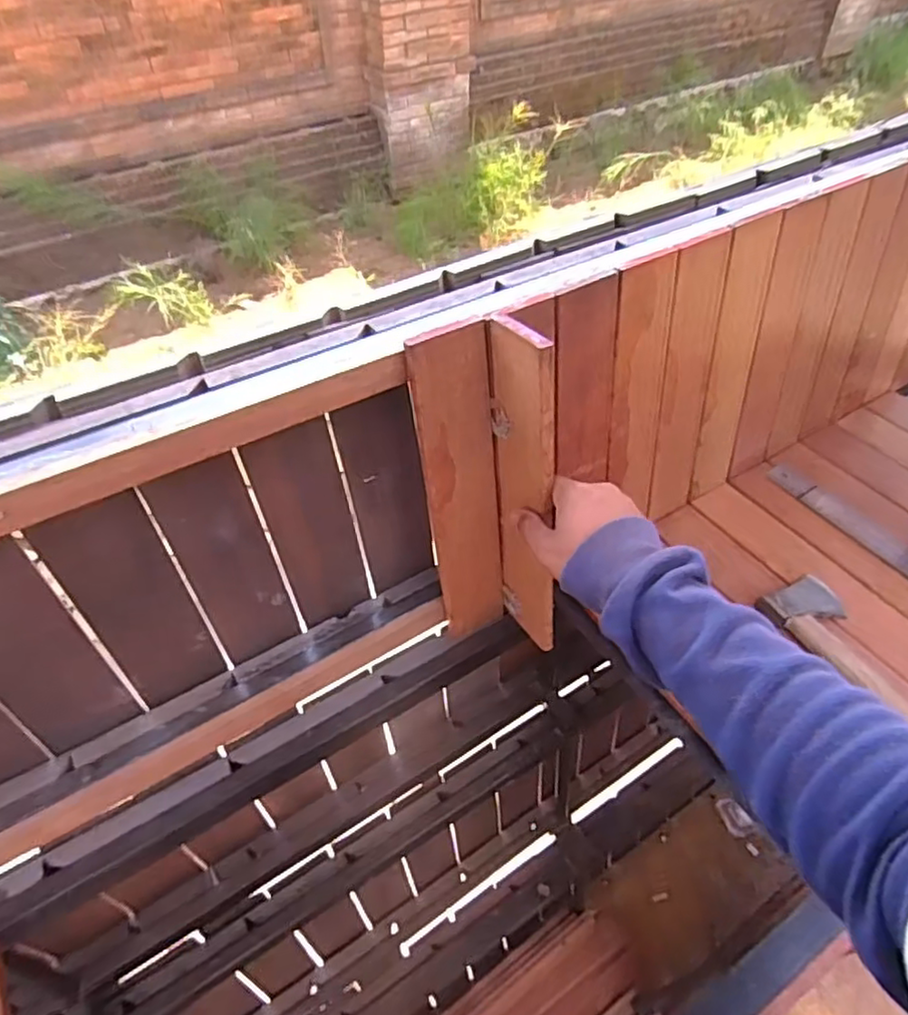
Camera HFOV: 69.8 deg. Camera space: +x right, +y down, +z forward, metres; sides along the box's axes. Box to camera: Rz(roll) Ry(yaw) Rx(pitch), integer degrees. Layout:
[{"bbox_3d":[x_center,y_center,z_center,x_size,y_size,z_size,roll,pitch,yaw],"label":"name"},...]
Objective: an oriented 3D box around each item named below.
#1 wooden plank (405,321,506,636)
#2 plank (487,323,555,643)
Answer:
[{"bbox_3d":[0.010,-0.004,0.581,0.067,0.325,0.010,-24,43,-20],"label":"wooden plank"},{"bbox_3d":[0.061,-0.003,0.566,0.015,0.323,0.073,-28,46,-23],"label":"plank"}]

